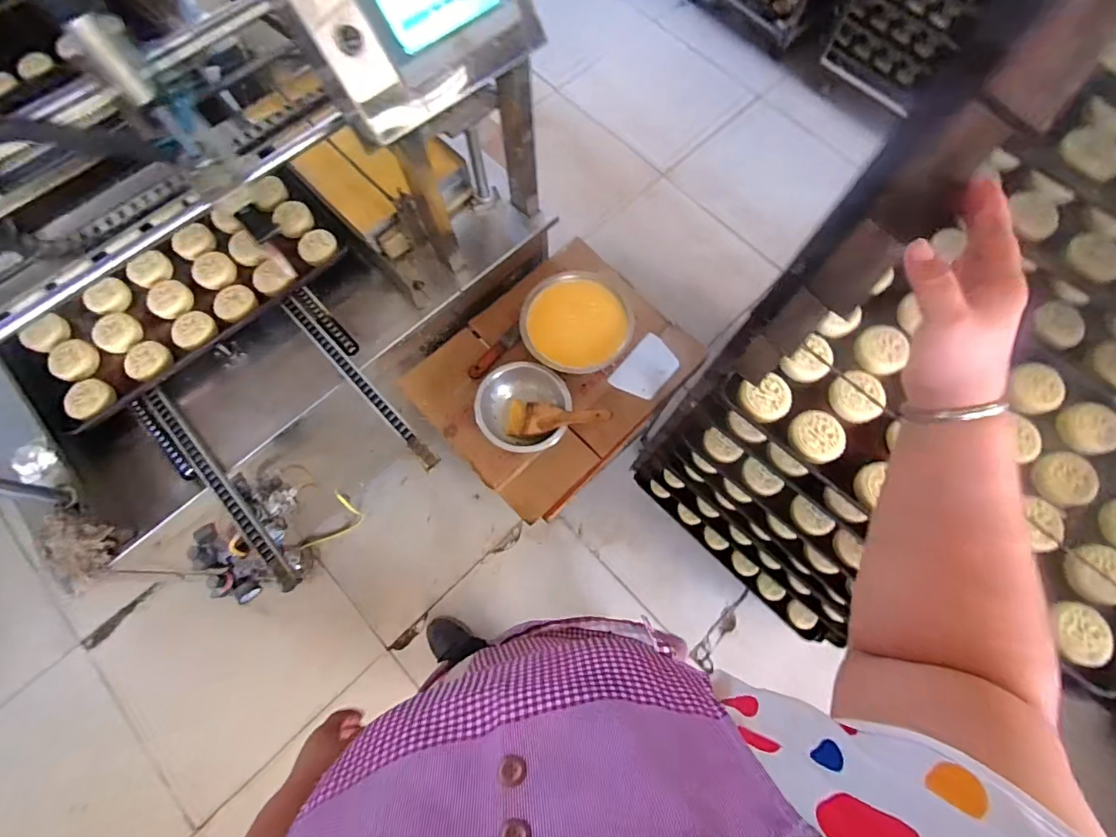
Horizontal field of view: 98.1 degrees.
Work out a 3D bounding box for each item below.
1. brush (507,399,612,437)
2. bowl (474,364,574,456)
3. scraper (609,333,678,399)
[{"bbox_3d":[0.003,-0.001,0.948,0.206,0.019,0.073,-1,72,20],"label":"brush"},{"bbox_3d":[-0.069,-0.020,0.960,0.185,0.060,0.173,5,73,-1],"label":"bowl"},{"bbox_3d":[0.189,-0.107,1.029,0.103,0.006,0.143,36,81,25],"label":"scraper"}]

